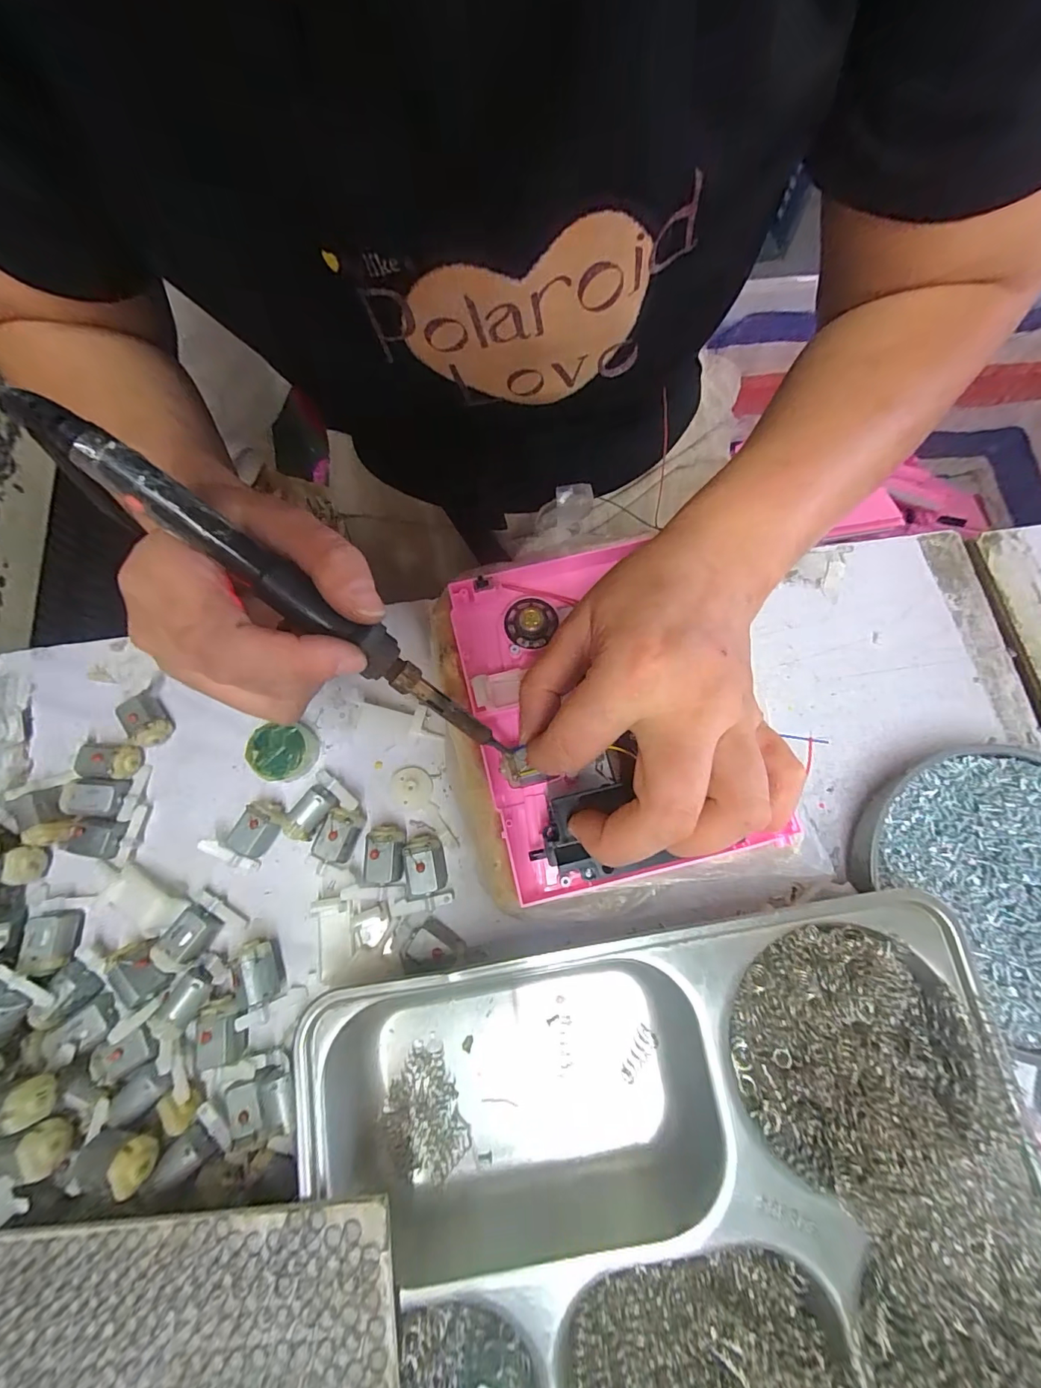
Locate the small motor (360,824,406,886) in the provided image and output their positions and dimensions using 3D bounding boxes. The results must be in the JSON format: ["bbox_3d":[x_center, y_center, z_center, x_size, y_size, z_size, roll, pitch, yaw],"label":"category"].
[{"bbox_3d":[-0.071,0.083,0.245,0.020,0.012,0.029,4,74,3],"label":"small motor"}]

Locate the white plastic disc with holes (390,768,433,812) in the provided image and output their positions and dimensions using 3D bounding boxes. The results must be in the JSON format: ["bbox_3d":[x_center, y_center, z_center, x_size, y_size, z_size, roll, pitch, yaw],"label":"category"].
[{"bbox_3d":[-0.061,0.053,0.262,0.024,0.008,0.022,0,74,1],"label":"white plastic disc with holes"}]

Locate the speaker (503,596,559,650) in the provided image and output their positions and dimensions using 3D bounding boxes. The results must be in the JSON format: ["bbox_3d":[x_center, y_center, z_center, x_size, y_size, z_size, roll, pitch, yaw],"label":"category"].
[{"bbox_3d":[0.005,-0.038,0.249,0.027,0.012,0.029,0,74,1],"label":"speaker"}]

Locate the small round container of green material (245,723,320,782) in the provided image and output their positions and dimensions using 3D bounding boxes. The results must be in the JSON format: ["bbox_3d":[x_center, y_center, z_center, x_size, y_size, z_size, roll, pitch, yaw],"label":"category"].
[{"bbox_3d":[-0.132,0.034,0.264,0.032,0.019,0.030,0,74,1],"label":"small round container of green material"}]

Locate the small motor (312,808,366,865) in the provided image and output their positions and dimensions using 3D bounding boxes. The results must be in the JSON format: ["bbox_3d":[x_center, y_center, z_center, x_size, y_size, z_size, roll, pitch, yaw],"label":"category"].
[{"bbox_3d":[-0.095,0.075,0.251,0.018,0.016,0.029,25,76,8],"label":"small motor"}]

